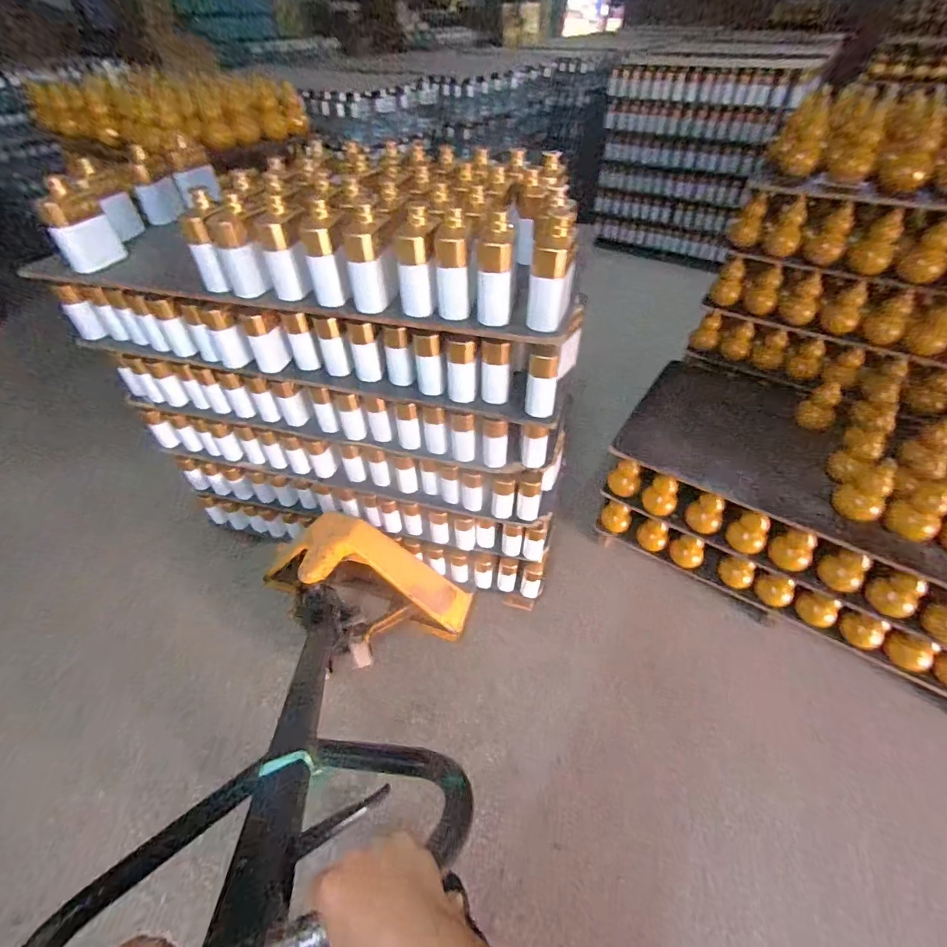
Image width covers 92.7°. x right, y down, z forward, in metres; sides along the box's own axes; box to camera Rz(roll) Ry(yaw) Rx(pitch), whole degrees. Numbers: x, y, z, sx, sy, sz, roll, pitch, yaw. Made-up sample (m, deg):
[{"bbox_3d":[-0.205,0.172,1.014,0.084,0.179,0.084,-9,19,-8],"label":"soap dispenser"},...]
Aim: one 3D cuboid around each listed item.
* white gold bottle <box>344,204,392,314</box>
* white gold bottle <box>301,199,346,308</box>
[{"bbox_3d":[-0.185,-0.363,0.781,0.072,0.150,0.074,-15,52,-10],"label":"white gold bottle"},{"bbox_3d":[-0.264,-0.375,0.795,0.057,0.154,0.061,-15,52,-10],"label":"white gold bottle"}]

